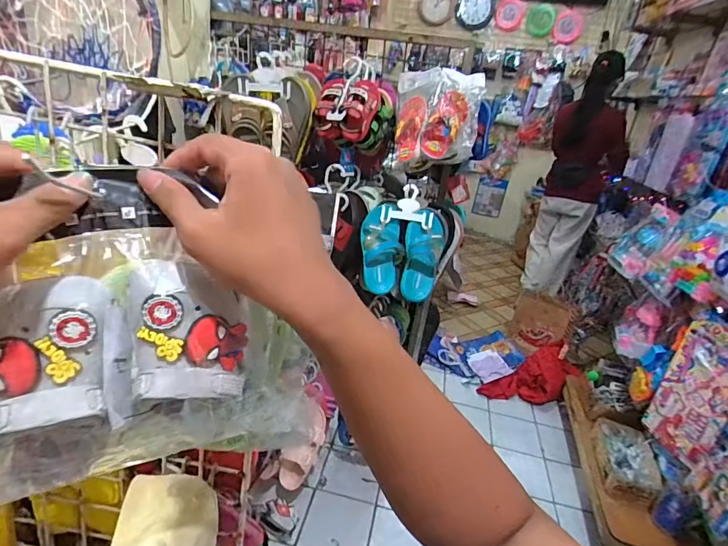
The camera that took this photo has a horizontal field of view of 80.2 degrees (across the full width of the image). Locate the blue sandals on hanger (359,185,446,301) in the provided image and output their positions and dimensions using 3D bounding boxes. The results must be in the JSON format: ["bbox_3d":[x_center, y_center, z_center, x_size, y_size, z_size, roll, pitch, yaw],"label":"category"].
[{"bbox_3d":[0.082,-0.066,0.939,0.176,0.239,0.065,7,-3,4],"label":"blue sandals on hanger"}]

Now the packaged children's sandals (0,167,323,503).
[{"bbox_3d":[-0.144,0.045,0.290,0.225,0.189,0.078,-8,29,-32],"label":"packaged children's sandals"}]

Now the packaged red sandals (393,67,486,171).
[{"bbox_3d":[0.147,-0.312,0.888,0.177,0.188,0.119,12,24,9],"label":"packaged red sandals"}]

